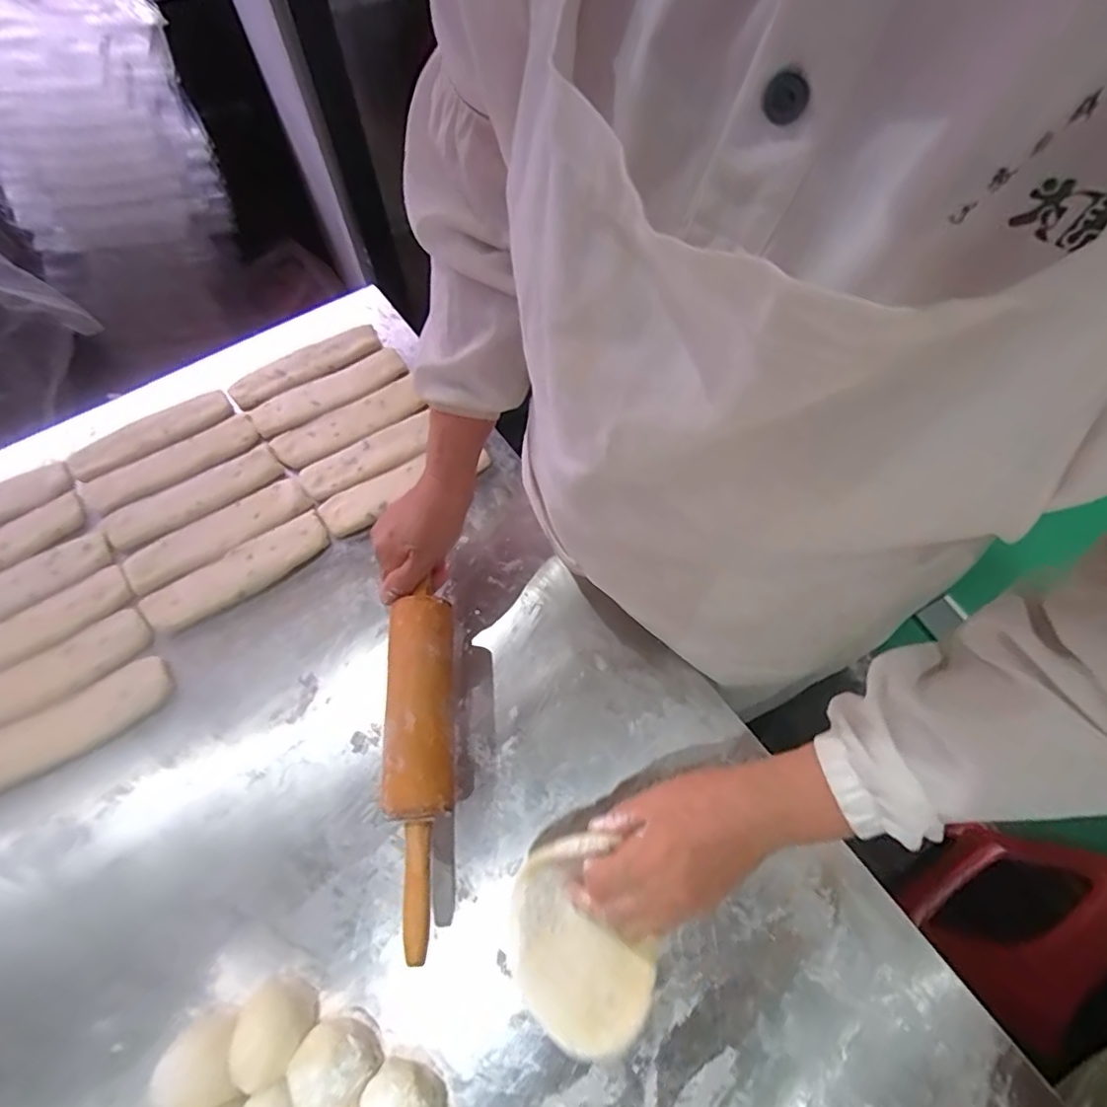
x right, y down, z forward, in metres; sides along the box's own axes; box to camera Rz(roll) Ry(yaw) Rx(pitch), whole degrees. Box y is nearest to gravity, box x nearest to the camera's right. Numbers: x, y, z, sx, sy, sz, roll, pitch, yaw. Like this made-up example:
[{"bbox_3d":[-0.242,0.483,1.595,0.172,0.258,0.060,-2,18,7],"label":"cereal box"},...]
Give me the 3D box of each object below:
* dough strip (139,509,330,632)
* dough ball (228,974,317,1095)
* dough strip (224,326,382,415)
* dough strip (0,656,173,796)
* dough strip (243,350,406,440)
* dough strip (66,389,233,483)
[{"bbox_3d":[-0.317,0.020,0.580,0.181,0.013,0.056,-31,69,-14],"label":"dough strip"},{"bbox_3d":[-0.201,0.339,0.407,0.050,0.044,0.046,0,65,-1],"label":"dough ball"},{"bbox_3d":[-0.298,-0.231,0.686,0.183,0.022,0.049,-38,71,-17],"label":"dough strip"},{"bbox_3d":[-0.441,0.157,0.511,0.183,0.016,0.054,-28,68,-13],"label":"dough strip"},{"bbox_3d":[-0.264,-0.194,0.672,0.185,0.012,0.054,-34,70,-16],"label":"dough strip"},{"bbox_3d":[-0.454,-0.140,0.643,0.170,0.017,0.055,-35,70,-16],"label":"dough strip"}]

